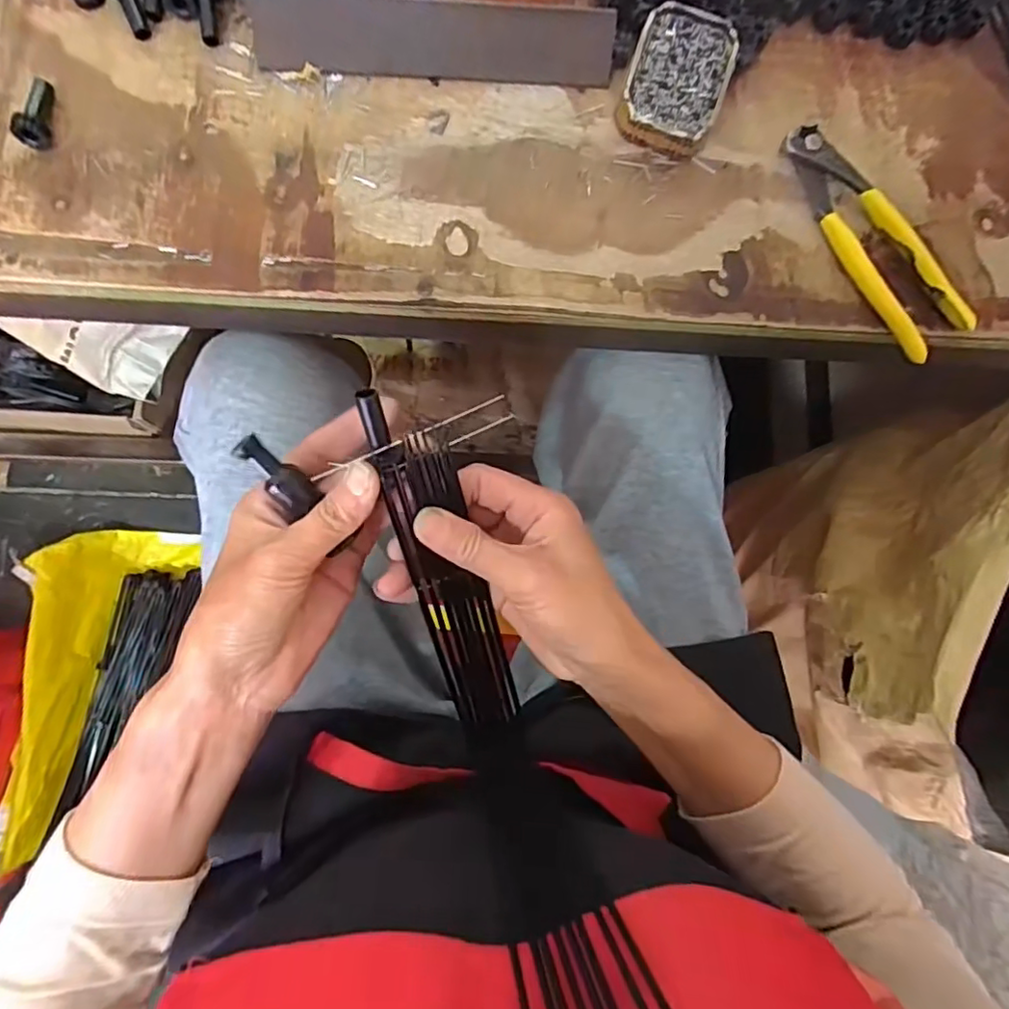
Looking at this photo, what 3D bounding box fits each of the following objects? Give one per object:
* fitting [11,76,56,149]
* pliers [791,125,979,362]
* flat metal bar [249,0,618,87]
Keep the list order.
[{"bbox_3d":[-0.267,-0.226,0.338,0.014,0.015,0.042,9,81,-5],"label":"fitting"},{"bbox_3d":[0.232,-0.170,0.375,0.047,0.022,0.162,-31,86,-9],"label":"pliers"},{"bbox_3d":[-0.040,-0.283,0.363,0.214,0.038,0.006,-2,48,-7],"label":"flat metal bar"}]

